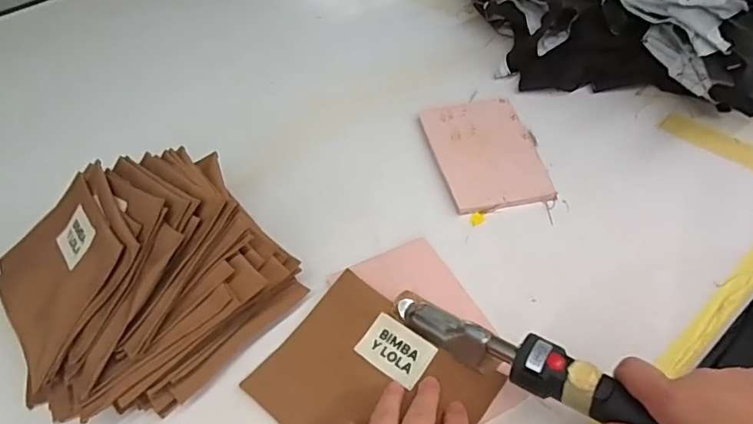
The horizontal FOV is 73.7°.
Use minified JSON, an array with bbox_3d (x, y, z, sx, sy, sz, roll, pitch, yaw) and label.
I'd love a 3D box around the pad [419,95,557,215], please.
[{"bbox_3d":[0.123,-0.074,0.582,0.113,0.010,0.186,-9,47,-2],"label":"pad"}]

